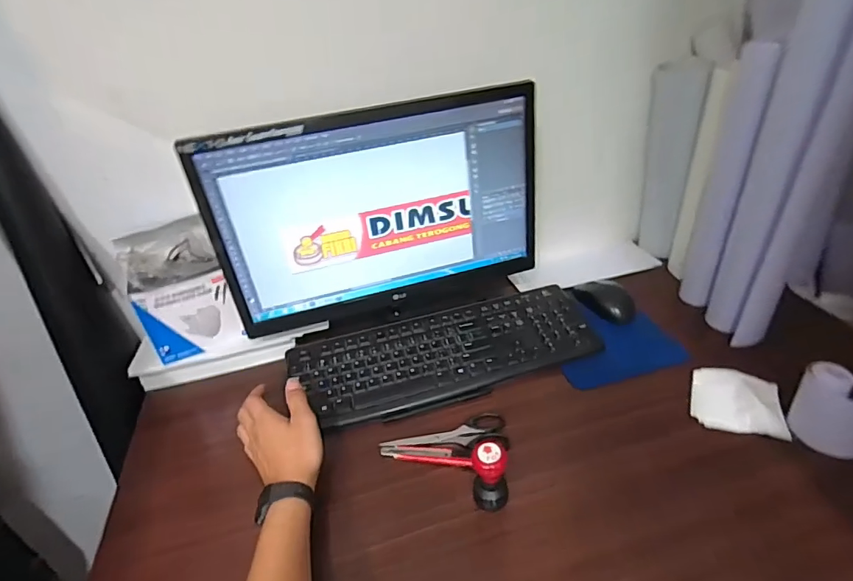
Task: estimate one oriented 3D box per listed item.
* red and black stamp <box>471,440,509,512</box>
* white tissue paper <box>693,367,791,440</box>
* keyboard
[{"bbox_3d":[0.065,0.189,0.477,0.030,0.068,0.034,-31,41,-33],"label":"red and black stamp"},{"bbox_3d":[0.380,0.132,0.564,0.094,0.024,0.080,10,37,22],"label":"white tissue paper"},{"bbox_3d":[0.028,0.090,0.670,0.425,0.031,0.161,-13,35,-8],"label":"keyboard"}]

